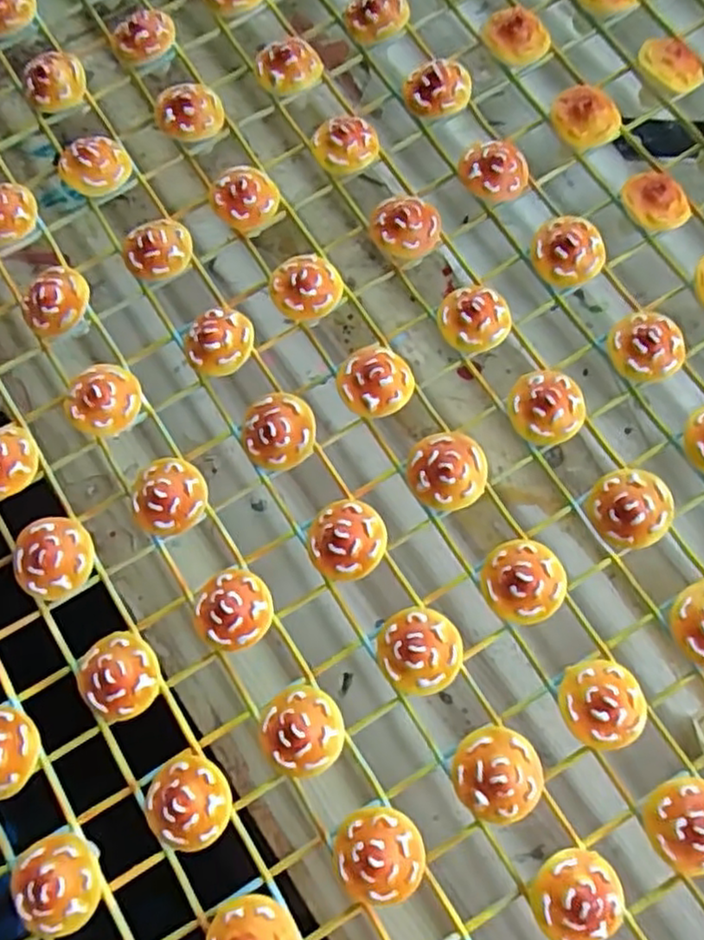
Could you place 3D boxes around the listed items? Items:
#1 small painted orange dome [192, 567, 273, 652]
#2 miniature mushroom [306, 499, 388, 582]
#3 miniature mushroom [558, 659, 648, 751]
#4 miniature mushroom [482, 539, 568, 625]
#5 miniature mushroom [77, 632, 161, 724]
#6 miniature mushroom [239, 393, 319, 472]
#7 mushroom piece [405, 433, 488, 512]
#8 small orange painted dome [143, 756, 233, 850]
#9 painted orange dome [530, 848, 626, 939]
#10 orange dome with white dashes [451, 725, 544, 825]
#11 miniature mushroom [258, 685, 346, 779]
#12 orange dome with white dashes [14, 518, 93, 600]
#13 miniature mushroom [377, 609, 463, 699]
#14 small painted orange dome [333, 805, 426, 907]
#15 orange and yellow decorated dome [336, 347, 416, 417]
[{"bbox_3d":[-0.029,0.034,0.169,0.019,0.009,0.019,0,73,1],"label":"small painted orange dome"},{"bbox_3d":[-0.001,0.018,0.173,0.019,0.010,0.019,0,73,1],"label":"miniature mushroom"},{"bbox_3d":[0.059,0.054,0.160,0.019,0.006,0.019,-13,74,-3],"label":"miniature mushroom"},{"bbox_3d":[0.042,0.027,0.167,0.019,0.006,0.019,0,73,1],"label":"miniature mushroom"},{"bbox_3d":[-0.056,0.050,0.165,0.019,0.010,0.019,0,73,1],"label":"miniature mushroom"},{"bbox_3d":[-0.019,-0.010,0.179,0.019,0.006,0.019,-5,73,-1],"label":"miniature mushroom"},{"bbox_3d":[0.024,0.000,0.175,0.019,0.008,0.019,0,73,1],"label":"mushroom piece"},{"bbox_3d":[-0.038,0.076,0.158,0.019,0.009,0.019,0,73,1],"label":"small orange painted dome"},{"bbox_3d":[0.049,0.094,0.151,0.019,0.009,0.020,0,73,1],"label":"painted orange dome"},{"bbox_3d":[0.033,0.070,0.157,0.019,0.008,0.020,0,73,1],"label":"orange dome with white dashes"},{"bbox_3d":[-0.012,0.061,0.162,0.019,0.009,0.019,-11,73,-3],"label":"miniature mushroom"},{"bbox_3d":[-0.075,0.022,0.173,0.019,0.009,0.019,0,73,1],"label":"orange dome with white dashes"},{"bbox_3d":[0.016,0.043,0.165,0.019,0.009,0.019,-12,74,-3],"label":"miniature mushroom"},{"bbox_3d":[0.006,0.086,0.152,0.019,0.006,0.019,0,73,1],"label":"small painted orange dome"},{"bbox_3d":[0.006,-0.024,0.180,0.020,0.005,0.019,-8,73,-2],"label":"orange and yellow decorated dome"}]

